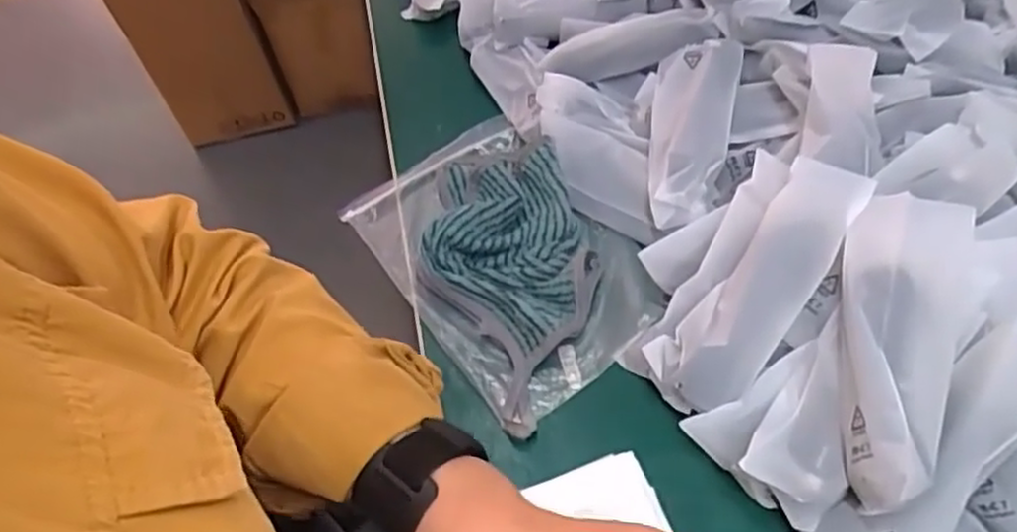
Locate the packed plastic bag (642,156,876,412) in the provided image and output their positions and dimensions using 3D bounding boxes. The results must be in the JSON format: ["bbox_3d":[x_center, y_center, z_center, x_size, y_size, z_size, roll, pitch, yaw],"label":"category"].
[{"bbox_3d":[0.135,0.009,0.386,0.052,0.023,0.147,37,94,26],"label":"packed plastic bag"}]

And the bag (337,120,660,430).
[{"bbox_3d":[-0.004,-0.015,0.471,0.139,0.033,0.215,-32,59,-17],"label":"bag"}]

